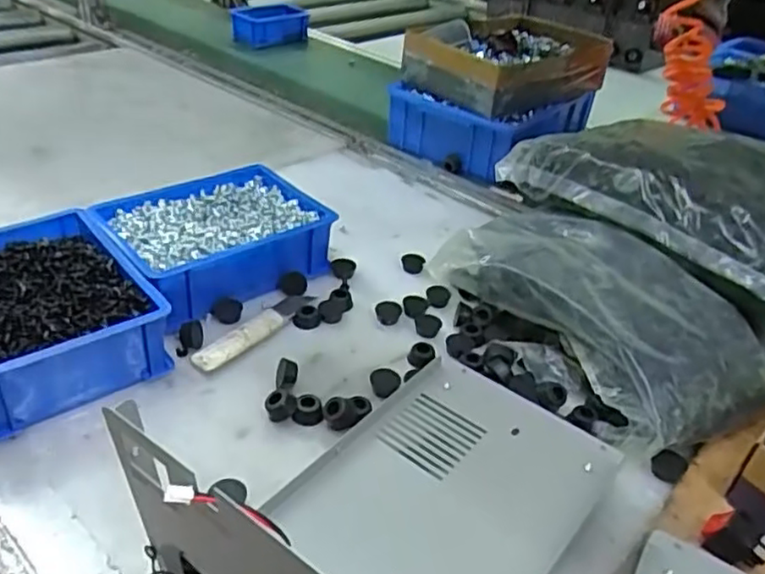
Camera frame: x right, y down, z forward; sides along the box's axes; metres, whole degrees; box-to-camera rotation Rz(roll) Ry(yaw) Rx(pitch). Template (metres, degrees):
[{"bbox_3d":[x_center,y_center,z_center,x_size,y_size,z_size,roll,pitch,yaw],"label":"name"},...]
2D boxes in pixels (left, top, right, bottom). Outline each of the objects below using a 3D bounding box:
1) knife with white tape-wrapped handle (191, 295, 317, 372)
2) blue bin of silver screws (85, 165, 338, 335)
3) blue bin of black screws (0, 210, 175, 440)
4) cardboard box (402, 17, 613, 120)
[{"bbox_3d":[-0.110,0.035,0.581,0.028,0.010,0.130,24,39,26],"label":"knife with white tape-wrapped handle"},{"bbox_3d":[-0.160,-0.045,0.648,0.192,0.065,0.151,-24,43,-35],"label":"blue bin of silver screws"},{"bbox_3d":[-0.275,0.020,0.536,0.146,0.064,0.198,-22,42,-33],"label":"blue bin of black screws"},{"bbox_3d":[0.170,-0.312,0.925,0.251,0.069,0.189,-23,43,-34],"label":"cardboard box"}]

